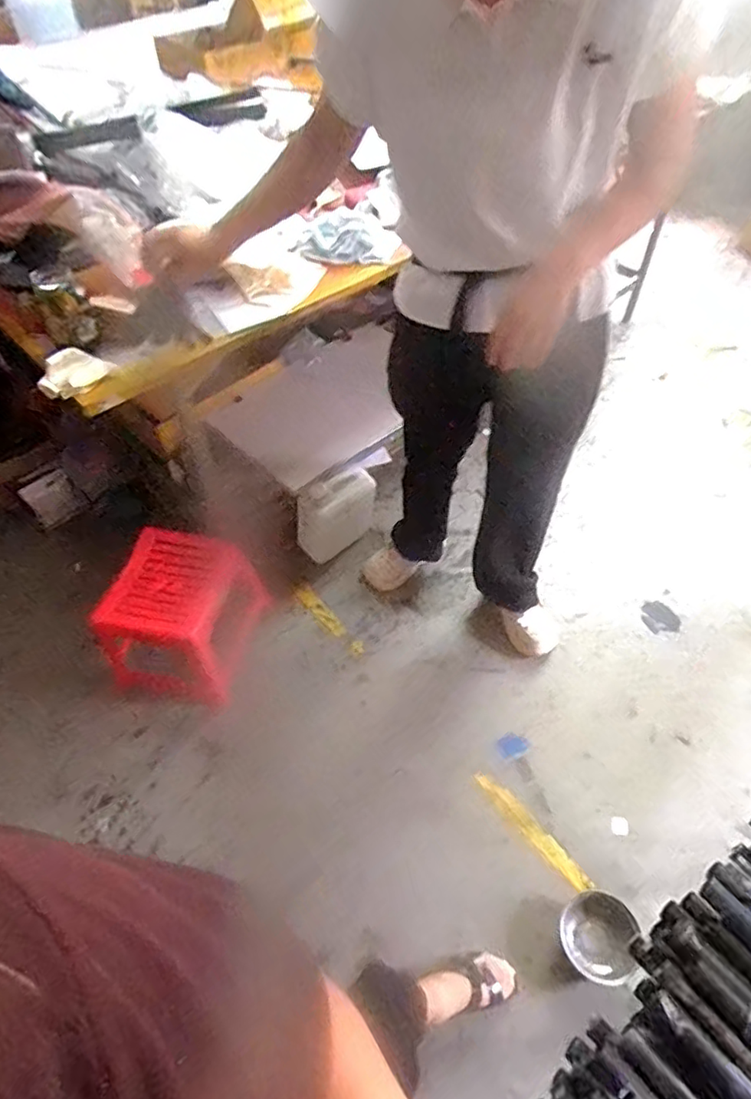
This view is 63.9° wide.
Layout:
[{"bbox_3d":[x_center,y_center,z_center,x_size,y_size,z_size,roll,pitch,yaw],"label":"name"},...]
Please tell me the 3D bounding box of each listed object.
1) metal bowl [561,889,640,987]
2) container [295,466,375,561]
[{"bbox_3d":[0.426,0.737,1.143,0.149,0.049,0.144,-29,56,-18],"label":"metal bowl"},{"bbox_3d":[-0.098,-0.093,1.618,0.232,0.226,0.090,-28,57,-20],"label":"container"}]

